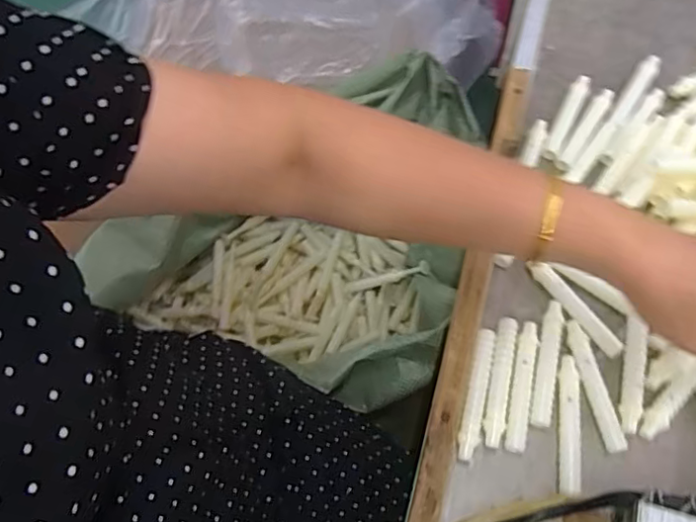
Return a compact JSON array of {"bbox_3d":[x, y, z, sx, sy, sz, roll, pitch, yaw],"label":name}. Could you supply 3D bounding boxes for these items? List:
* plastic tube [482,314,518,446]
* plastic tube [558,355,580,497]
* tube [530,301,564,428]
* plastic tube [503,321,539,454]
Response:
[{"bbox_3d":[0.109,0.087,0.427,0.014,0.017,0.094,11,63,11],"label":"plastic tube"},{"bbox_3d":[0.152,0.112,0.409,0.014,0.011,0.094,7,63,9],"label":"plastic tube"},{"bbox_3d":[0.145,0.074,0.430,0.015,0.010,0.093,11,63,11],"label":"tube"},{"bbox_3d":[0.124,0.089,0.425,0.015,0.013,0.093,11,63,11],"label":"plastic tube"}]

